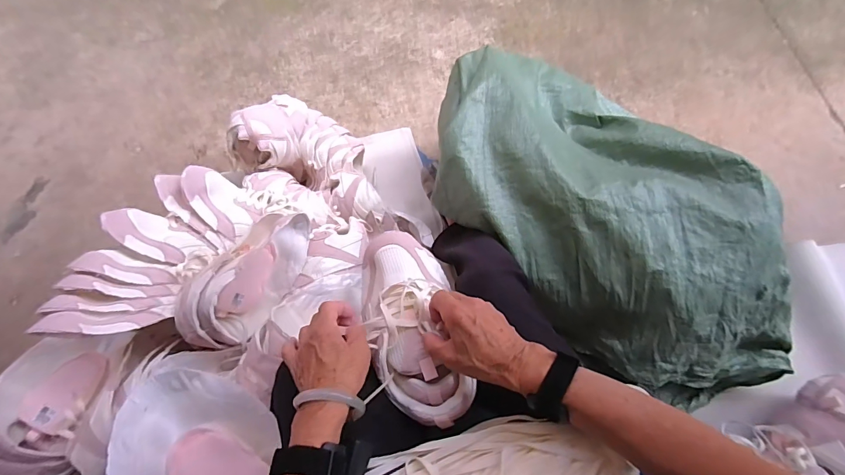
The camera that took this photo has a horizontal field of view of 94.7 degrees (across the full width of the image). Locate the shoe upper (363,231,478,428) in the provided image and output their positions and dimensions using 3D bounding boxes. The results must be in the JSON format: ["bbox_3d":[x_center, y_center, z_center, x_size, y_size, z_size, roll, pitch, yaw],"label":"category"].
[{"bbox_3d":[-0.013,0.100,0.488,0.107,0.062,0.247,-11,60,-6],"label":"shoe upper"}]

